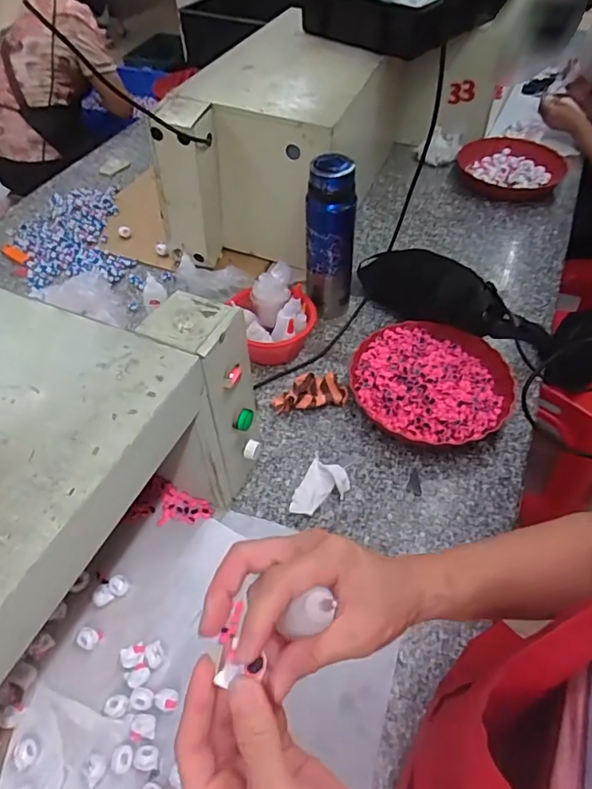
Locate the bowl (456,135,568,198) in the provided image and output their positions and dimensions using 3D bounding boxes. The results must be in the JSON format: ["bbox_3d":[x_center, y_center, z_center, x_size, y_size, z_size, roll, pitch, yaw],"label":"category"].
[{"bbox_3d":[0.508,-0.538,1.265,0.244,0.056,0.261,20,53,16],"label":"bowl"}]

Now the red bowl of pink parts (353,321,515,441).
[{"bbox_3d":[0.210,-0.021,0.835,0.237,0.059,0.221,0,50,0],"label":"red bowl of pink parts"}]

